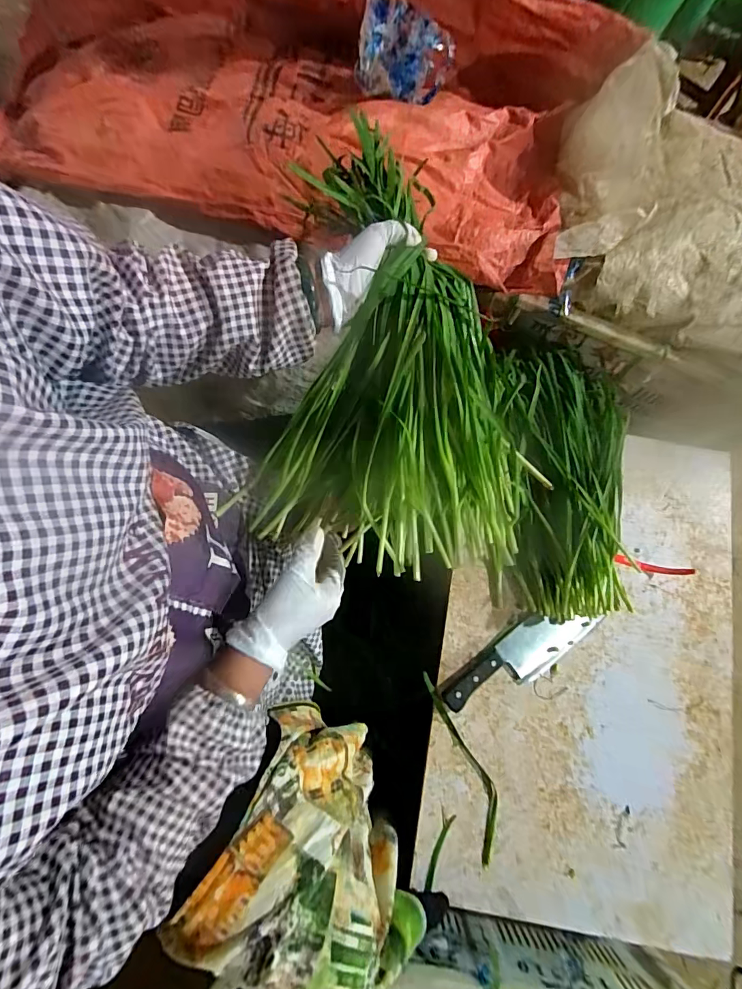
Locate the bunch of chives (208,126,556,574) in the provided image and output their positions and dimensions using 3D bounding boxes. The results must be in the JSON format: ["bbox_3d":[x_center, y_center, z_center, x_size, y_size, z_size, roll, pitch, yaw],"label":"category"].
[{"bbox_3d":[0.033,-0.139,0.476,0.279,0.118,0.421,10,78,1],"label":"bunch of chives"}]

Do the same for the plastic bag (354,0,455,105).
[{"bbox_3d":[0.037,-0.644,0.635,0.141,0.114,0.087,-23,79,-6],"label":"plastic bag"}]

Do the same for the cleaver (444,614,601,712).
[{"bbox_3d":[0.212,0.229,0.607,0.239,0.021,0.069,-35,81,-8],"label":"cleaver"}]

